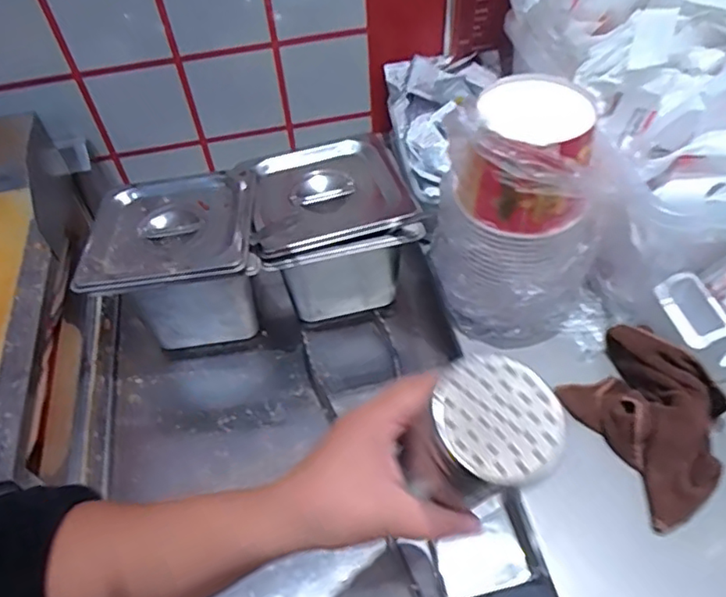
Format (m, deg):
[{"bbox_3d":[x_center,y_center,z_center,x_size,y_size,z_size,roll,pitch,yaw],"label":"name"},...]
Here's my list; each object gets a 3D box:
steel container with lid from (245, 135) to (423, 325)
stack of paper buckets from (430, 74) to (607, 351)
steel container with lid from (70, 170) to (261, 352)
[{"bbox_3d":[-0.035,-0.082,0.709,0.168,0.158,0.163,-13,52,-6],"label":"steel container with lid"},{"bbox_3d":[0.146,-0.079,0.581,0.128,0.237,0.152,-32,56,-19],"label":"stack of paper buckets"},{"bbox_3d":[-0.204,-0.032,0.700,0.183,0.163,0.162,-8,52,-2],"label":"steel container with lid"}]

